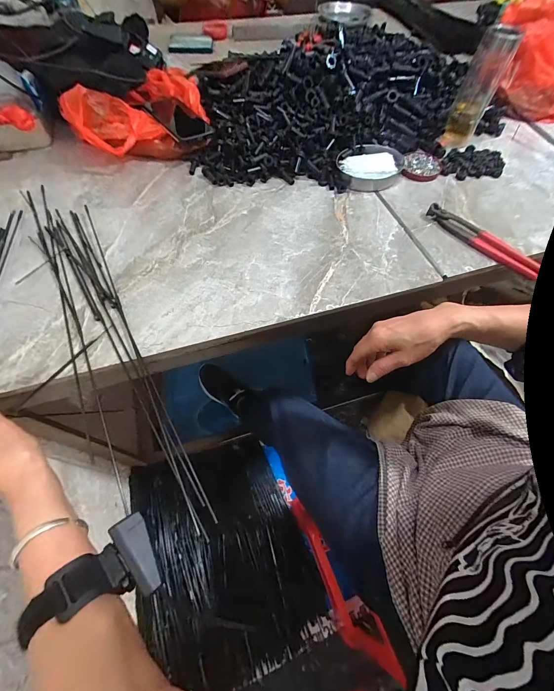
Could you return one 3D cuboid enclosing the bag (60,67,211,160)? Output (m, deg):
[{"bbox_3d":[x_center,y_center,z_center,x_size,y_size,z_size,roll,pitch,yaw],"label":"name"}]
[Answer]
[{"bbox_3d":[-0.264,-0.456,0.592,0.245,0.105,0.196,-14,62,-10],"label":"bag"}]

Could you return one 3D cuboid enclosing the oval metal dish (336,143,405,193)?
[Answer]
[{"bbox_3d":[0.183,-0.348,0.589,0.129,0.030,0.119,4,60,-1],"label":"oval metal dish"}]

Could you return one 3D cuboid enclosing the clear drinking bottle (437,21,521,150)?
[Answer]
[{"bbox_3d":[0.389,-0.492,0.584,0.064,0.174,0.062,25,62,12],"label":"clear drinking bottle"}]

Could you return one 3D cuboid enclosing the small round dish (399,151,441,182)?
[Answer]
[{"bbox_3d":[0.292,-0.362,0.606,0.075,0.020,0.089,15,61,6],"label":"small round dish"}]

